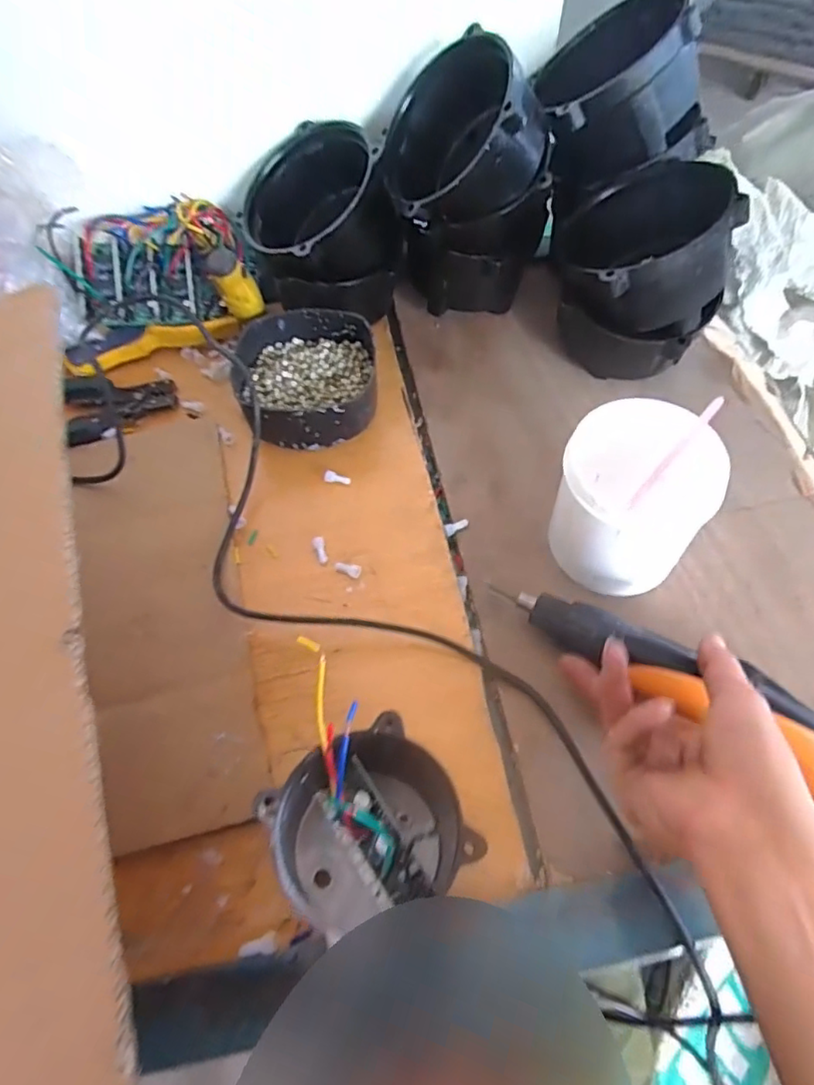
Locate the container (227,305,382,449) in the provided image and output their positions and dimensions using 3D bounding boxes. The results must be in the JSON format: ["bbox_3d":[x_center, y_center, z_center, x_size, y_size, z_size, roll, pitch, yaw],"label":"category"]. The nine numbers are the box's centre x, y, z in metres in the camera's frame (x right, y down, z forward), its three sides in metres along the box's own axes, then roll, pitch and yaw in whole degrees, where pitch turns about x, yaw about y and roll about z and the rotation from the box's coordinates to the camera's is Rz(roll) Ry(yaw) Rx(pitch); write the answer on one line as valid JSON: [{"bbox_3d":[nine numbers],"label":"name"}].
[{"bbox_3d":[-0.085,-0.141,0.524,0.114,0.052,0.125,-1,58,2],"label":"container"}]

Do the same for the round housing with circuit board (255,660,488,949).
[{"bbox_3d":[-0.018,0.156,0.331,0.099,0.070,0.086,-25,61,-12],"label":"round housing with circuit board"}]

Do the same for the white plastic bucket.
[{"bbox_3d":[0.150,-0.020,0.410,0.097,0.120,0.084,13,60,11],"label":"white plastic bucket"}]

